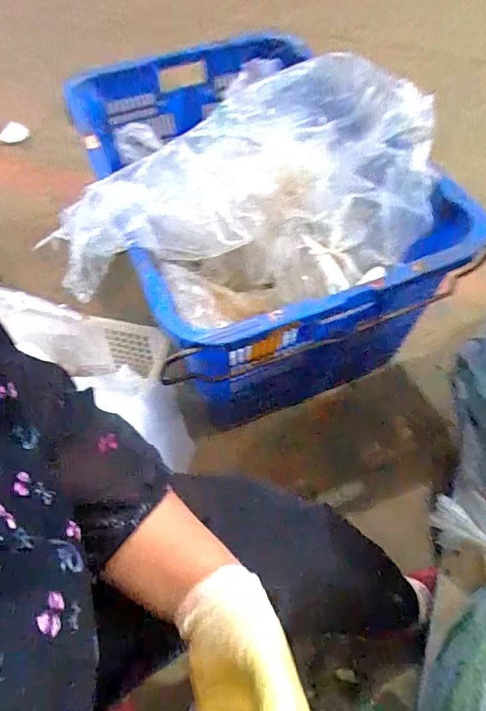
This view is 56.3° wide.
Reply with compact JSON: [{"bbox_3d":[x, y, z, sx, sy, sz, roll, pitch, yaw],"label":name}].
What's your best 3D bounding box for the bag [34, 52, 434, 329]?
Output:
[{"bbox_3d":[0.008,-0.218,0.663,0.486,0.246,0.236,-10,58,-6],"label":"bag"}]

